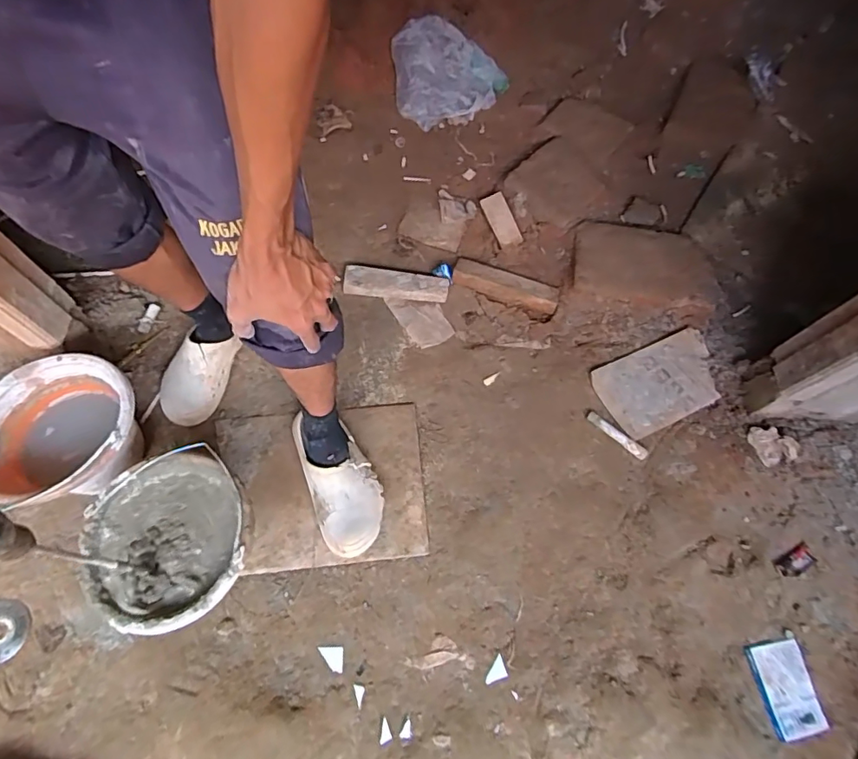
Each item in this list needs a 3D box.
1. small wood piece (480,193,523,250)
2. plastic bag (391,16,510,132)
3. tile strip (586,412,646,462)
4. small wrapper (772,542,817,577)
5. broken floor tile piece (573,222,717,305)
[{"bbox_3d":[0.180,-0.399,1.262,0.061,0.011,0.147,-22,78,6],"label":"small wood piece"},{"bbox_3d":[0.049,-0.851,1.384,0.327,0.051,0.268,-27,101,-15],"label":"plastic bag"},{"bbox_3d":[0.388,0.114,1.045,0.137,0.020,0.023,42,71,14],"label":"tile strip"},{"bbox_3d":[0.678,0.339,0.937,0.084,0.016,0.041,-26,70,-13],"label":"small wrapper"},{"bbox_3d":[0.512,-0.278,1.211,0.321,0.042,0.208,9,66,1],"label":"broken floor tile piece"}]

